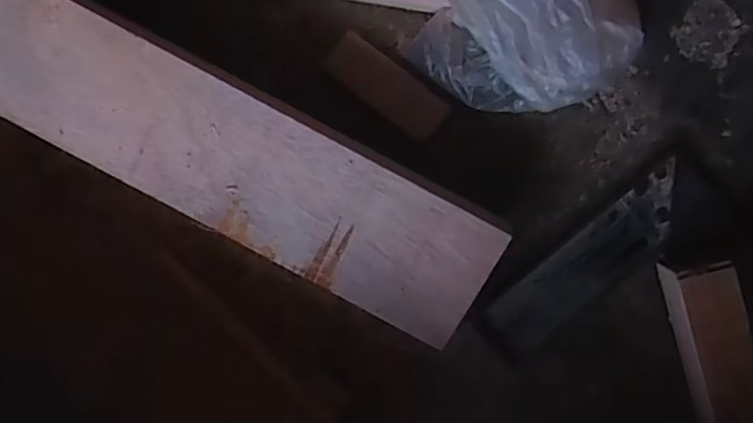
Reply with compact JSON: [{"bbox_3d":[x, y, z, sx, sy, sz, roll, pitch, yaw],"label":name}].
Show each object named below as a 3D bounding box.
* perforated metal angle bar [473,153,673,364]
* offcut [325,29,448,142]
[{"bbox_3d":[0.124,0.034,0.341,0.139,0.012,0.043,-41,89,6],"label":"perforated metal angle bar"},{"bbox_3d":[0.006,-0.075,0.349,0.077,0.004,0.027,39,96,2],"label":"offcut"}]

